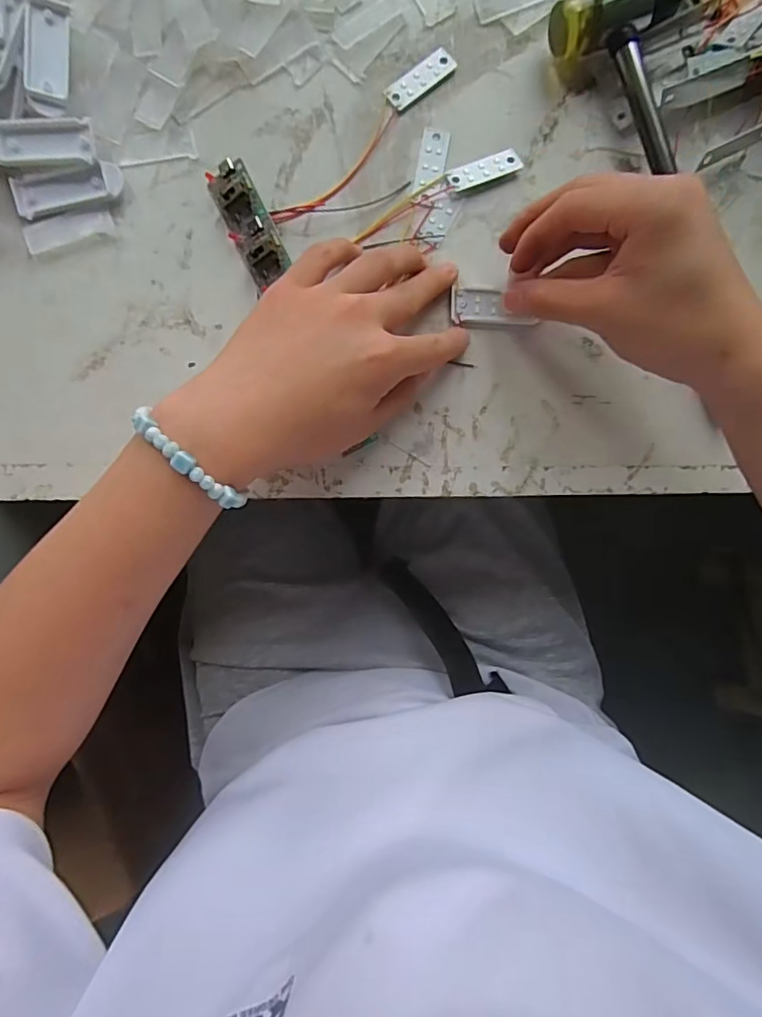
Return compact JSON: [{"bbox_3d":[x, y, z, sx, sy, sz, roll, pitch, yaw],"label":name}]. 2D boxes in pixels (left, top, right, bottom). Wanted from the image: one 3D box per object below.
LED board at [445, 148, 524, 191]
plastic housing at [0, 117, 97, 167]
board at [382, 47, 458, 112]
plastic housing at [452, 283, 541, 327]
[{"bbox_3d":[0.062,-0.200,0.316,0.046,0.005,0.014,-24,91,-4],"label":"LED board"},{"bbox_3d":[-0.179,-0.194,0.283,0.052,0.011,0.022,-2,89,-4],"label":"plastic housing"},{"bbox_3d":[0.024,-0.252,0.311,0.046,0.004,0.016,-40,92,-3],"label":"board"},{"bbox_3d":[0.067,-0.121,0.317,0.050,0.004,0.022,-2,93,-6],"label":"plastic housing"}]

